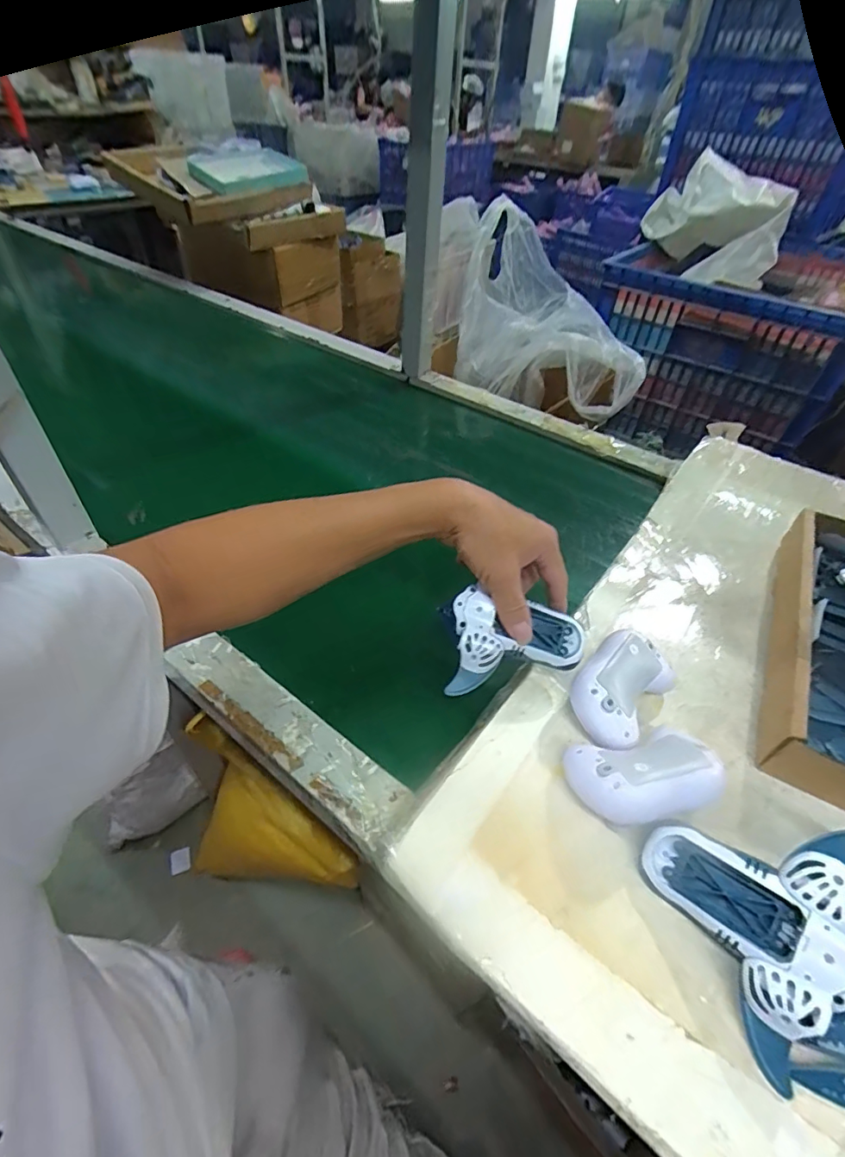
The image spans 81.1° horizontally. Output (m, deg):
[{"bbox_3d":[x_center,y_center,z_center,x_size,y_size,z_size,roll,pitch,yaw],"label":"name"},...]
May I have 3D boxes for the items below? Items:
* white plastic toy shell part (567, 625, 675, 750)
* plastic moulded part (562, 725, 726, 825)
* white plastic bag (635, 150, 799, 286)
[{"bbox_3d":[0.172,0.092,0.428,0.109,0.026,0.070,-28,79,-29],"label":"white plastic toy shell part"},{"bbox_3d":[0.164,0.149,0.374,0.106,0.055,0.063,-8,47,-10],"label":"plastic moulded part"},{"bbox_3d":[0.834,-1.029,1.422,0.347,0.261,0.259,17,47,12],"label":"white plastic bag"}]

